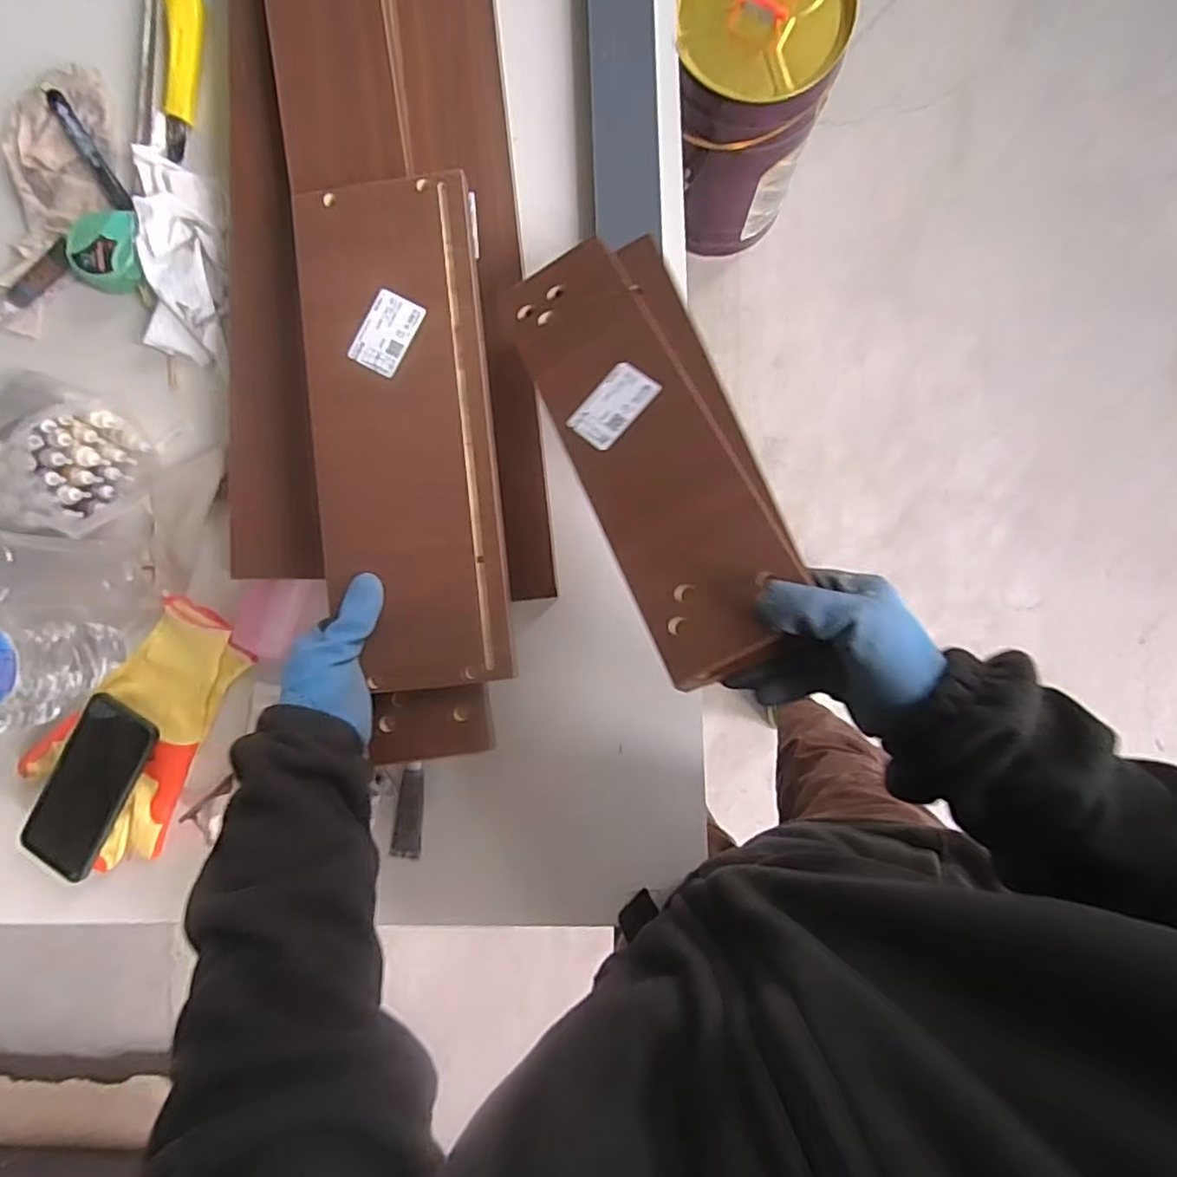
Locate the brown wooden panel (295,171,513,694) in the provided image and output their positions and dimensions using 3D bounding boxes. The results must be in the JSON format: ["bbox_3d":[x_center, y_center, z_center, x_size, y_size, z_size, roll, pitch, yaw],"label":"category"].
[{"bbox_3d":[-0.143,-0.124,0.497,0.141,0.012,0.395,-9,87,3],"label":"brown wooden panel"}]

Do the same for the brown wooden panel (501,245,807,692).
[{"bbox_3d":[0.042,-0.113,0.449,0.121,0.023,0.355,-19,67,3],"label":"brown wooden panel"}]

